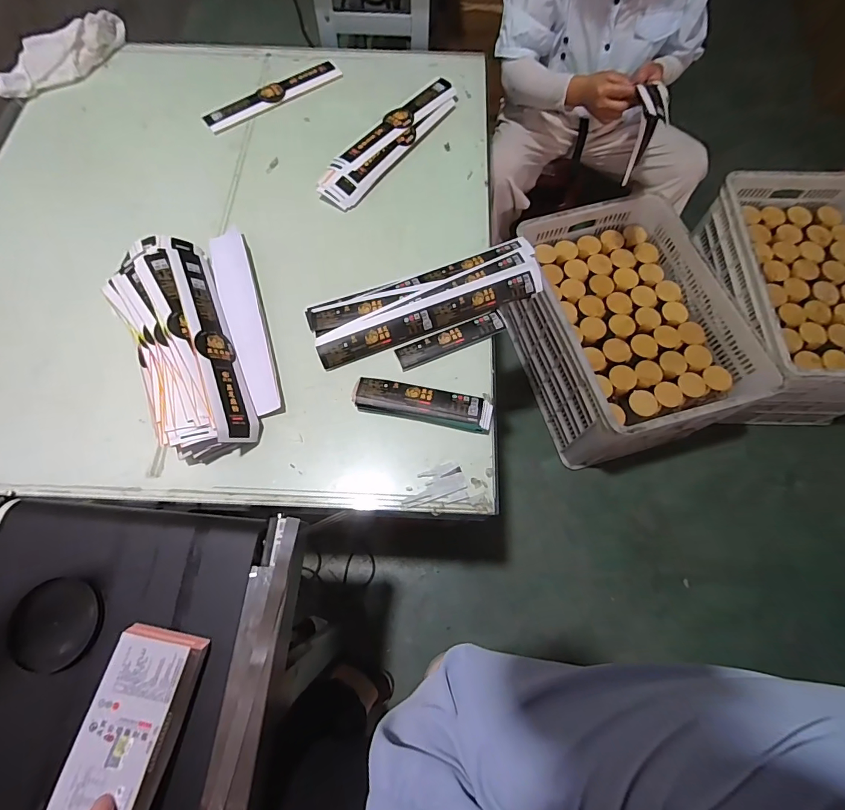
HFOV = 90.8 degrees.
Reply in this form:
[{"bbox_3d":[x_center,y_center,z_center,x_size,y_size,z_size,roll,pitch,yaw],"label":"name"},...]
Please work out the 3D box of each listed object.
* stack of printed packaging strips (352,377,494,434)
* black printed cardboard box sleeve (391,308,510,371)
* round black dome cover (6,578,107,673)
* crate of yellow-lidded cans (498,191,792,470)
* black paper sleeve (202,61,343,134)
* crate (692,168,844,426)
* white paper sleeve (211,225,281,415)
[{"bbox_3d":[0.000,0.000,0.620,0.202,0.028,0.050,9,69,4],"label":"stack of printed packaging strips"},{"bbox_3d":[0.048,-0.104,0.668,0.185,0.009,0.038,-23,70,-9],"label":"black printed cardboard box sleeve"},{"bbox_3d":[-0.381,0.228,0.435,0.083,0.013,0.086,0,69,0],"label":"round black dome cover"},{"bbox_3d":[0.546,-0.190,1.179,0.452,0.364,0.607,-16,69,-6],"label":"crate of yellow-lidded cans"},{"bbox_3d":[-0.306,-0.642,0.863,0.301,0.011,0.067,-33,72,-12],"label":"black paper sleeve"},{"bbox_3d":[1.033,-0.301,1.185,0.498,0.378,0.623,2,69,1],"label":"crate"},{"bbox_3d":[-0.285,-0.142,0.661,0.058,0.020,0.338,-18,70,-7],"label":"white paper sleeve"}]

